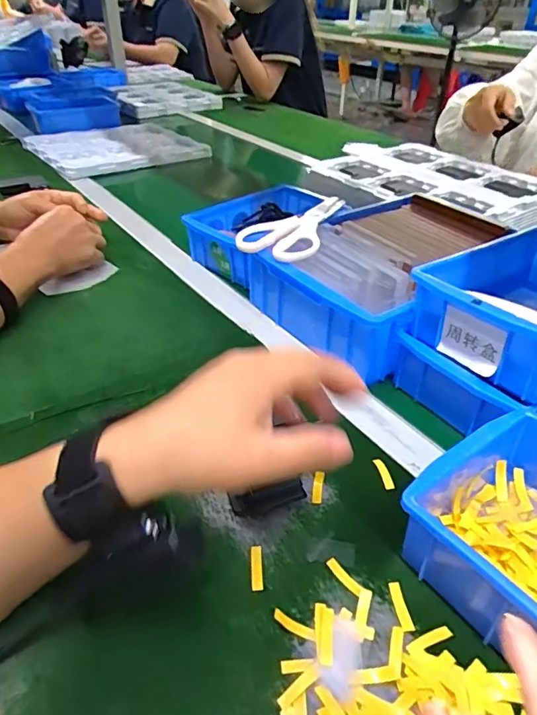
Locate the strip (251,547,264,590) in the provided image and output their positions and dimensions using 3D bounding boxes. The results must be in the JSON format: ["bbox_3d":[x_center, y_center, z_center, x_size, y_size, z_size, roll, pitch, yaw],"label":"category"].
[{"bbox_3d":[-0.008,0.136,0.318,0.007,0.005,0.030,-1,36,-4],"label":"strip"}]

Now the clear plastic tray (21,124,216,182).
[{"bbox_3d":[-0.354,-0.488,1.137,0.328,0.026,0.335,-22,43,-27],"label":"clear plastic tray"}]

